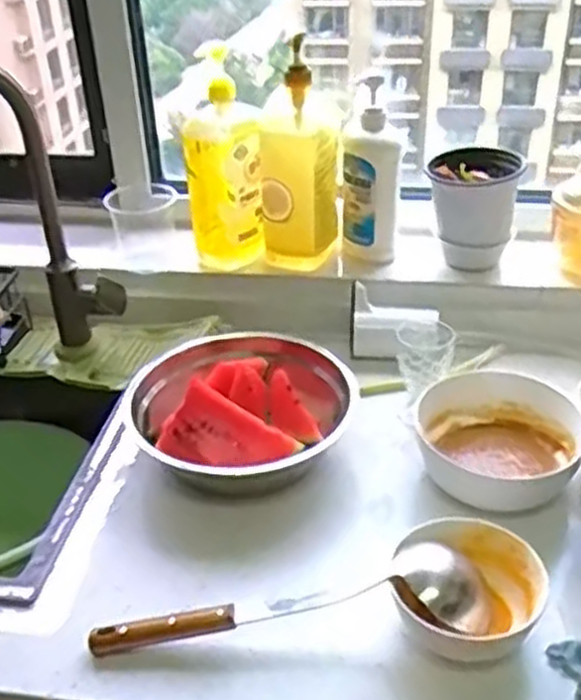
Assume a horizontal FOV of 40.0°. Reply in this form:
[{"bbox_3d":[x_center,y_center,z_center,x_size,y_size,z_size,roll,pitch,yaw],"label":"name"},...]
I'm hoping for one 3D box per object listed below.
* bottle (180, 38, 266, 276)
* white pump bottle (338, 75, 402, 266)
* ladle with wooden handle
[{"bbox_3d":[-0.092,-0.236,1.060,0.077,0.299,0.076,-23,39,-28],"label":"bottle"},{"bbox_3d":[0.105,-0.224,1.063,0.076,0.250,0.055,-1,34,2],"label":"white pump bottle"},{"bbox_3d":[0.000,0.218,0.694,0.331,0.075,0.083,0,34,4],"label":"ladle with wooden handle"}]

